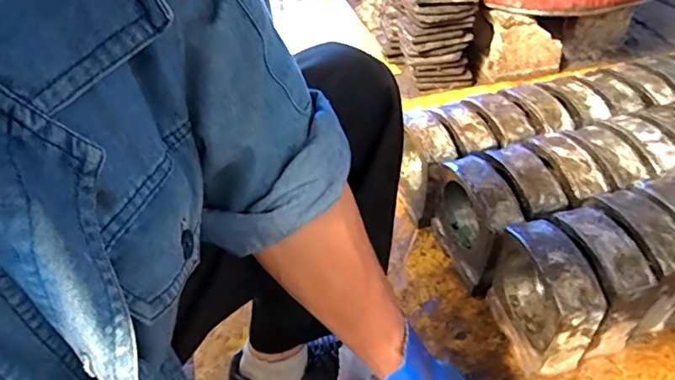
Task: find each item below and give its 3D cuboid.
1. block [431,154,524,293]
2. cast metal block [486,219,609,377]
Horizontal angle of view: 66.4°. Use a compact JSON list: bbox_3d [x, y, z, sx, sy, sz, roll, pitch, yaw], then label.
[{"bbox_3d":[0.237,0.049,0.898,0.074,0.186,0.173,-16,42,-11],"label":"block"},{"bbox_3d":[0.291,0.150,0.734,0.093,0.169,0.159,-7,41,-1],"label":"cast metal block"}]

